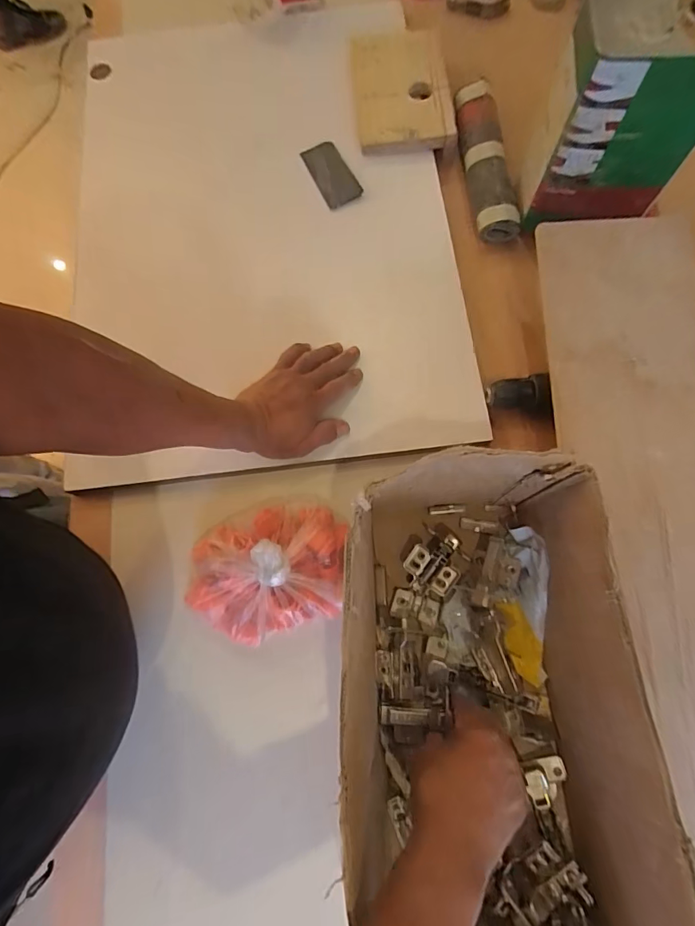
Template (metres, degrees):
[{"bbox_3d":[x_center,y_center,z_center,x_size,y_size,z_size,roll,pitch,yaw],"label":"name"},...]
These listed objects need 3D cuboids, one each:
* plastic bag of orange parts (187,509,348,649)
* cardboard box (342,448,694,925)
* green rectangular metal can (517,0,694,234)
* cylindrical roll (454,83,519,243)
[{"bbox_3d":[-0.085,0.110,0.474,0.183,0.094,0.133,-20,75,-3],"label":"plastic bag of orange parts"},{"bbox_3d":[0.109,0.243,0.389,0.210,0.181,0.461,-4,75,1],"label":"cardboard box"},{"bbox_3d":[0.304,-0.383,0.518,0.165,0.206,0.103,6,75,4],"label":"green rectangular metal can"},{"bbox_3d":[0.188,-0.424,0.636,0.054,0.043,0.246,-6,75,0],"label":"cylindrical roll"}]

